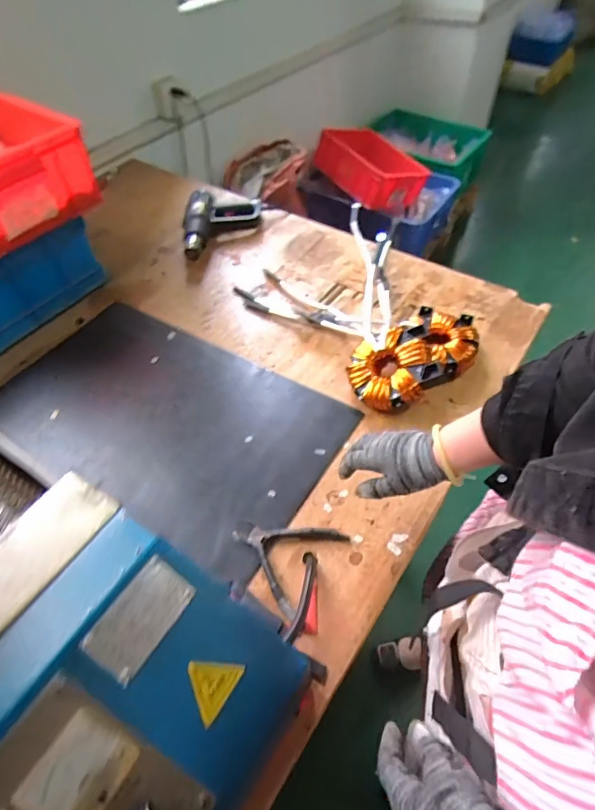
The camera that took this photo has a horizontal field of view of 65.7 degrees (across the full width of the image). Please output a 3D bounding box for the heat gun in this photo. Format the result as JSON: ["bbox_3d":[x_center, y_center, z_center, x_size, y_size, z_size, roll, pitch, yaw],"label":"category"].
[{"bbox_3d":[-0.170,-0.417,1.063,0.183,0.069,0.219,-8,53,-3],"label":"heat gun"}]

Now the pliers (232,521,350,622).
[{"bbox_3d":[-0.021,0.190,0.625,0.133,0.016,0.127,31,62,23],"label":"pliers"}]

